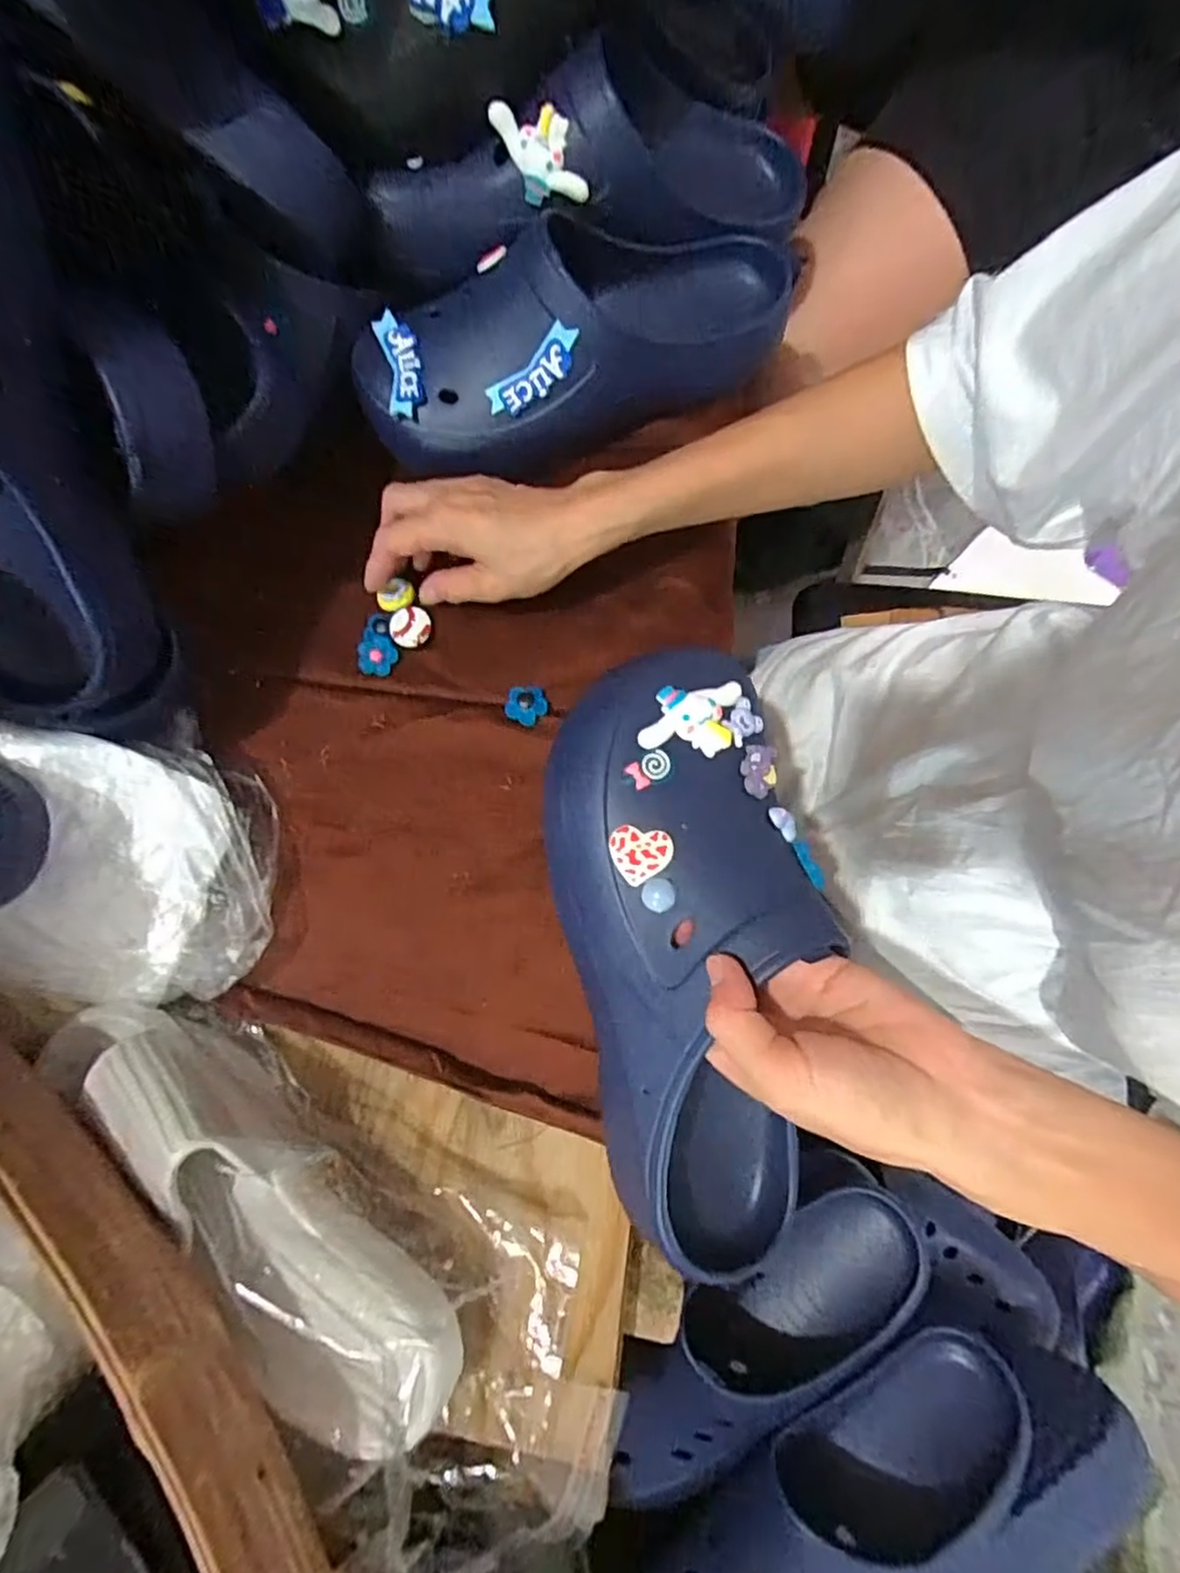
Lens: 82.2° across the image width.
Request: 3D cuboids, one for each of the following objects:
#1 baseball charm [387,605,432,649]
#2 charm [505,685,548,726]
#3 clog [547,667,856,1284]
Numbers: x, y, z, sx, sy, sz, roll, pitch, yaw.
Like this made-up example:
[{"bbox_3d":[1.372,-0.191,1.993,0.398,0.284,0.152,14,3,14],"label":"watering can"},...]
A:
[{"bbox_3d":[-0.114,-0.101,0.428,0.027,0.006,0.025,-1,78,3],"label":"baseball charm"},{"bbox_3d":[-0.038,-0.050,0.409,0.025,0.009,0.024,-1,78,3],"label":"charm"},{"bbox_3d":[0.046,0.083,0.319,0.118,0.077,0.288,-4,90,0],"label":"clog"}]

